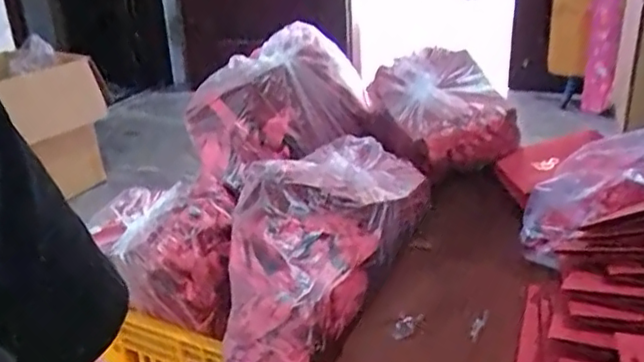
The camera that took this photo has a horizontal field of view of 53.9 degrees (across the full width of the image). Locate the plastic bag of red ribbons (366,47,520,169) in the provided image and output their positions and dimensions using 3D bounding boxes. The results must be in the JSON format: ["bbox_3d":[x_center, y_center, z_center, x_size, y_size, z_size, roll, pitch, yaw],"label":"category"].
[{"bbox_3d":[0.152,-0.092,0.822,0.143,0.118,0.182,-11,25,-20],"label":"plastic bag of red ribbons"}]

